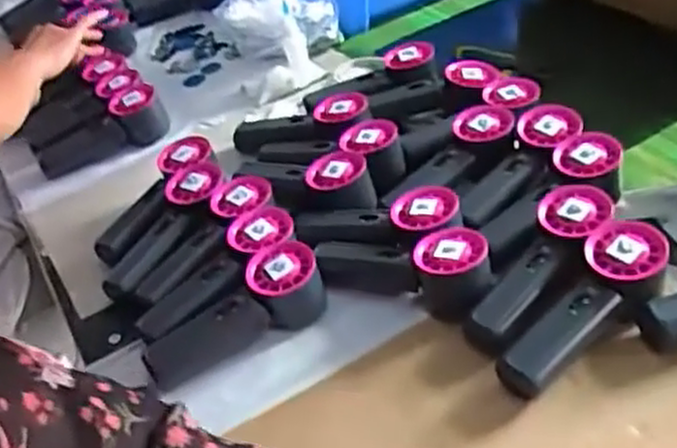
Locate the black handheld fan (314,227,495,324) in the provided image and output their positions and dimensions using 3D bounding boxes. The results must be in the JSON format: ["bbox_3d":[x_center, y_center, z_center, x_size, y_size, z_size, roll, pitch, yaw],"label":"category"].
[{"bbox_3d":[0.051,0.041,0.640,0.153,0.061,0.049,1,29,26],"label":"black handheld fan"}]

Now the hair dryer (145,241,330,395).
[{"bbox_3d":[-0.082,0.082,0.637,0.156,0.059,0.050,-33,39,-7],"label":"hair dryer"}]

